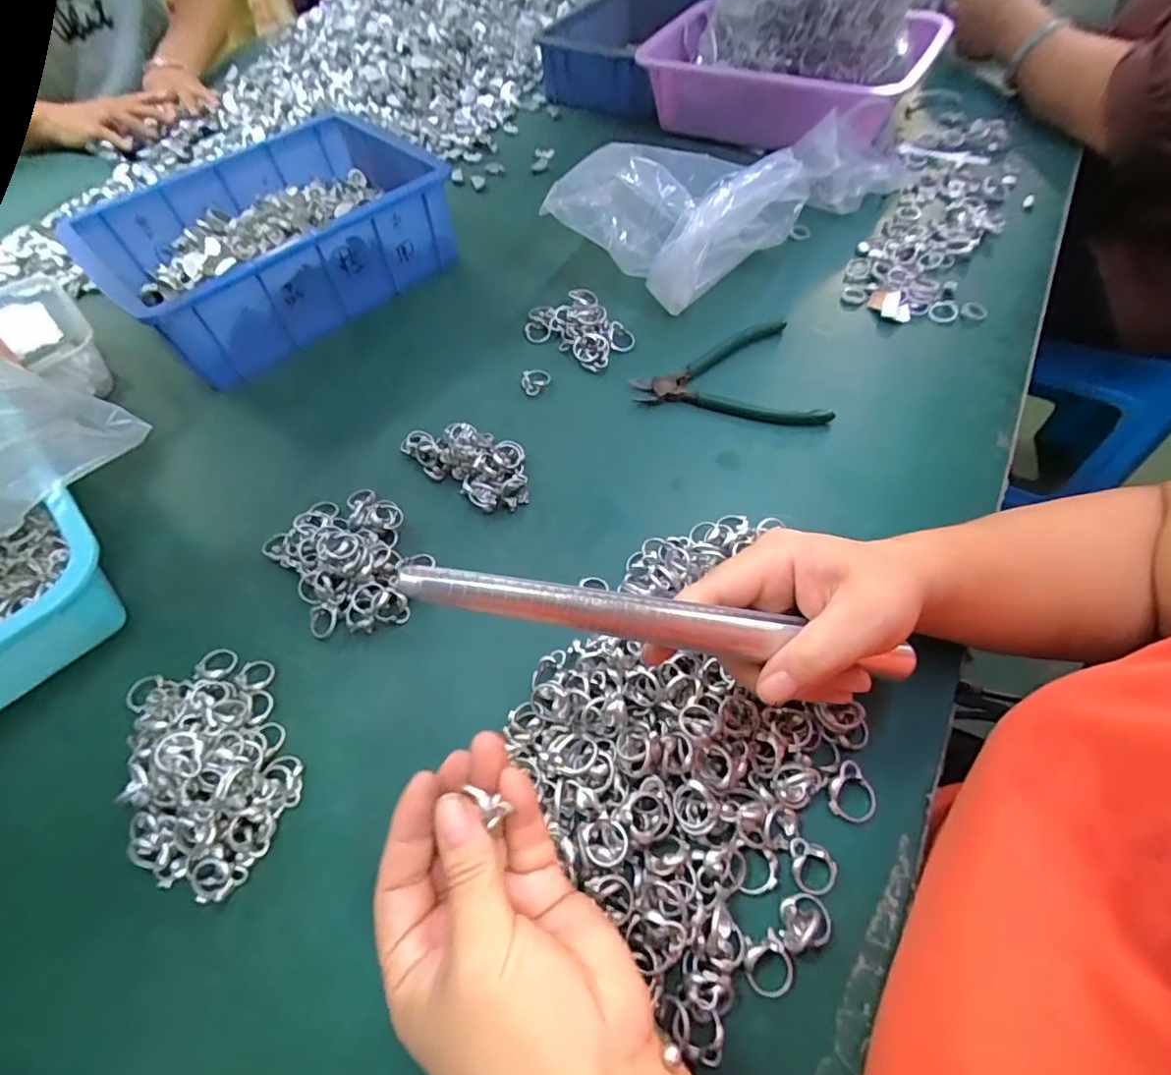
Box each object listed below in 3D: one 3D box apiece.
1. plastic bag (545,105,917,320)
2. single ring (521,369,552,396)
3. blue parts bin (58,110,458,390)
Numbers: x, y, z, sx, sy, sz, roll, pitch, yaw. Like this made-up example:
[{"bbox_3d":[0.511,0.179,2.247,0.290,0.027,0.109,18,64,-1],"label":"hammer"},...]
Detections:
[{"bbox_3d":[0.137,-0.316,0.518,0.330,0.103,0.131,-32,61,-15],"label":"plastic bag"},{"bbox_3d":[-0.043,-0.133,0.467,0.022,0.009,0.029,24,63,17],"label":"single ring"},{"bbox_3d":[-0.293,-0.285,0.538,0.293,0.086,0.207,-38,63,-19],"label":"blue parts bin"}]

